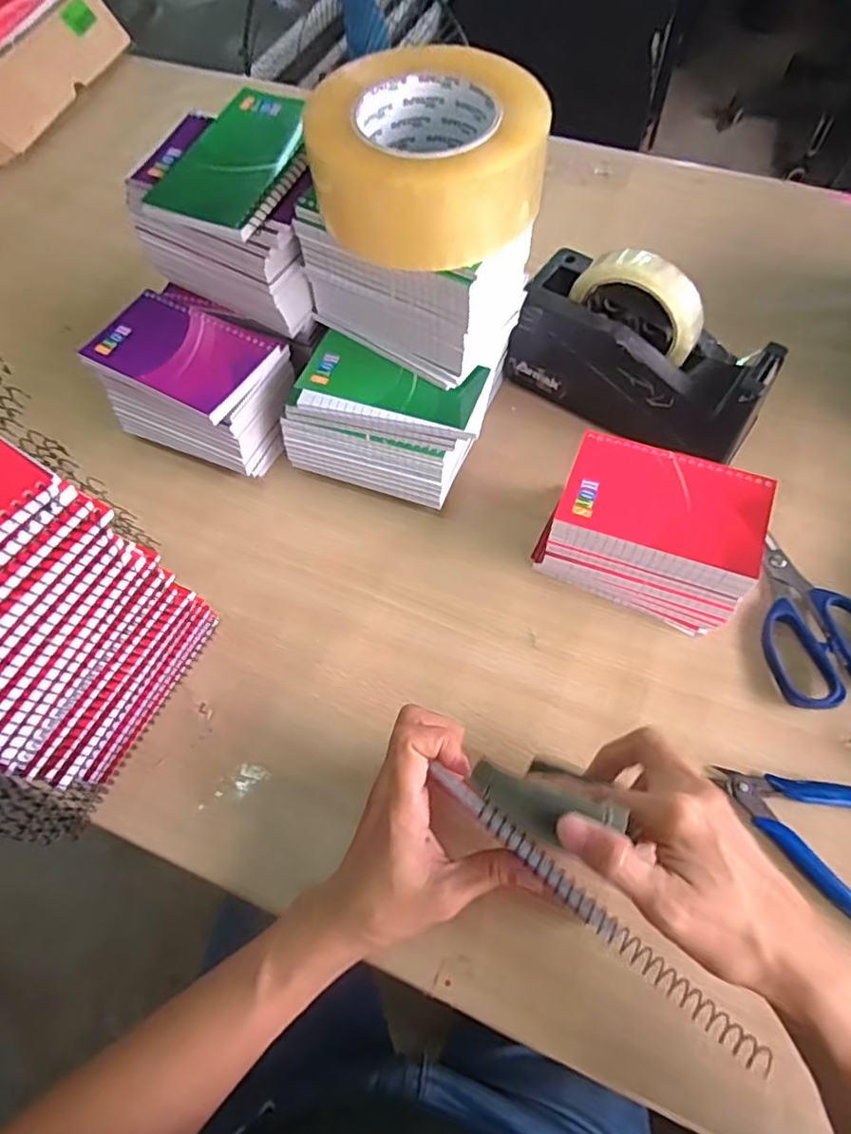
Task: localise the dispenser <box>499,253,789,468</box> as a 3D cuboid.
[{"bbox_3d":[0.166,-0.165,0.486,0.195,0.126,0.076,32,68,18],"label":"dispenser"}]

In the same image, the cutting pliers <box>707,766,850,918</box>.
[{"bbox_3d":[0.237,0.152,0.377,0.116,0.011,0.082,31,67,17],"label":"cutting pliers"}]

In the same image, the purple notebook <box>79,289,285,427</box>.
[{"bbox_3d":[-0.183,-0.162,0.468,0.126,0.014,0.081,27,66,16],"label":"purple notebook"}]

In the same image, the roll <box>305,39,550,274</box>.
[{"bbox_3d":[0.000,-0.232,0.356,0.124,0.060,0.115,-1,62,2],"label":"roll"}]

